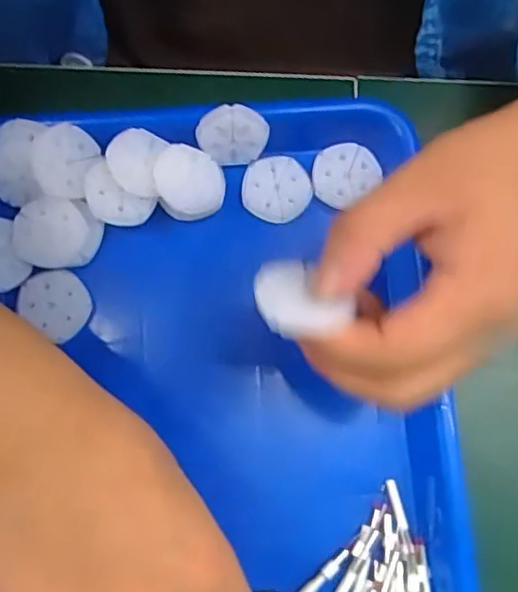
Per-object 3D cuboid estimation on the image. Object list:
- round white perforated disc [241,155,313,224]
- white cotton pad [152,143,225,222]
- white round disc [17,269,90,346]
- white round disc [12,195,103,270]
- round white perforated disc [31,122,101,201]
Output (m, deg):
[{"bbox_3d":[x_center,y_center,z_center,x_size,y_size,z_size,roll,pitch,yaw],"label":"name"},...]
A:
[{"bbox_3d":[0.009,-0.060,0.335,0.038,0.004,0.037,0,79,0],"label":"round white perforated disc"},{"bbox_3d":[-0.037,-0.059,0.321,0.039,0.004,0.039,26,73,-17],"label":"white cotton pad"},{"bbox_3d":[-0.109,0.004,0.325,0.037,0.008,0.033,38,81,6],"label":"white round disc"},{"bbox_3d":[-0.108,-0.033,0.325,0.042,0.018,0.036,7,79,1],"label":"white round disc"},{"bbox_3d":[-0.104,-0.071,0.320,0.029,0.017,0.038,17,80,3],"label":"round white perforated disc"}]

